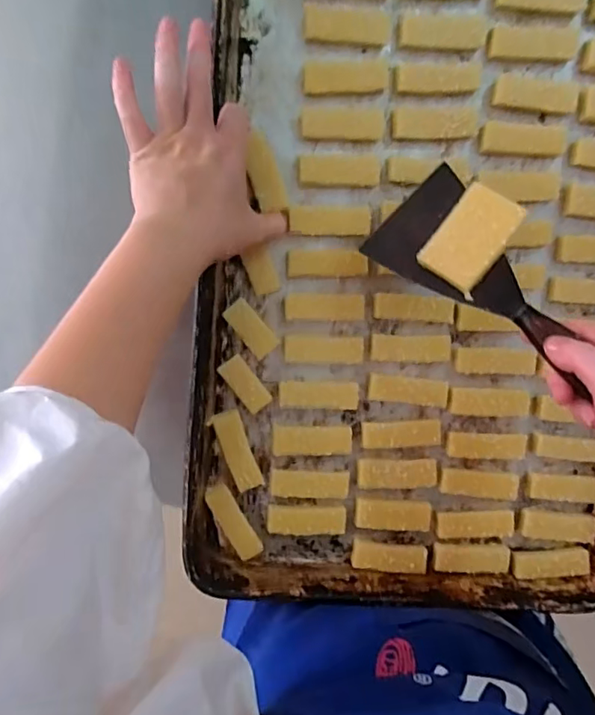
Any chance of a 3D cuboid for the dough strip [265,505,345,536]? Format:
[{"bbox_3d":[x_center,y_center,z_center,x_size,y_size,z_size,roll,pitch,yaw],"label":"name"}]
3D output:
[{"bbox_3d":[0.009,0.151,0.500,0.071,0.013,0.025,2,95,-3],"label":"dough strip"}]

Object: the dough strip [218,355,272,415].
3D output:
[{"bbox_3d":[-0.046,0.025,0.479,0.024,0.004,0.053,-37,96,1],"label":"dough strip"}]

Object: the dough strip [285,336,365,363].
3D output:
[{"bbox_3d":[0.024,-0.007,0.486,0.071,0.004,0.024,1,95,-3],"label":"dough strip"}]

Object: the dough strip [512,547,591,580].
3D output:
[{"bbox_3d":[0.243,0.198,0.519,0.072,0.016,0.025,-3,95,-2],"label":"dough strip"}]

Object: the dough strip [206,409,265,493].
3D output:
[{"bbox_3d":[-0.054,0.085,0.485,0.026,0.004,0.074,-19,96,-1],"label":"dough strip"}]

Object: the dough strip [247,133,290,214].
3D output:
[{"bbox_3d":[-0.027,-0.154,0.452,0.025,0.007,0.062,-17,112,2],"label":"dough strip"}]

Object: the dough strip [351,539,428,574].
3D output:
[{"bbox_3d":[0.088,0.188,0.508,0.070,0.011,0.024,5,95,-3],"label":"dough strip"}]

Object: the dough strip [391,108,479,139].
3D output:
[{"bbox_3d":[0.121,-0.204,0.469,0.074,0.010,0.024,-1,95,-3],"label":"dough strip"}]

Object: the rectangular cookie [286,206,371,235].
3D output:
[{"bbox_3d":[0.029,-0.120,0.471,0.071,0.007,0.024,-2,95,-2],"label":"rectangular cookie"}]

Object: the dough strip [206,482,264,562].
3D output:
[{"bbox_3d":[-0.059,0.152,0.496,0.022,0.006,0.073,-31,99,-14],"label":"dough strip"}]

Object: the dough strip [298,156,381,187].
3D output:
[{"bbox_3d":[0.037,-0.161,0.467,0.071,0.012,0.023,-1,95,-3],"label":"dough strip"}]

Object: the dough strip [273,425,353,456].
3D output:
[{"bbox_3d":[0.014,0.076,0.492,0.072,0.014,0.027,3,95,-3],"label":"dough strip"}]

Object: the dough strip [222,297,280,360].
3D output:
[{"bbox_3d":[-0.041,-0.025,0.476,0.025,0.007,0.053,-39,96,1],"label":"dough strip"}]

